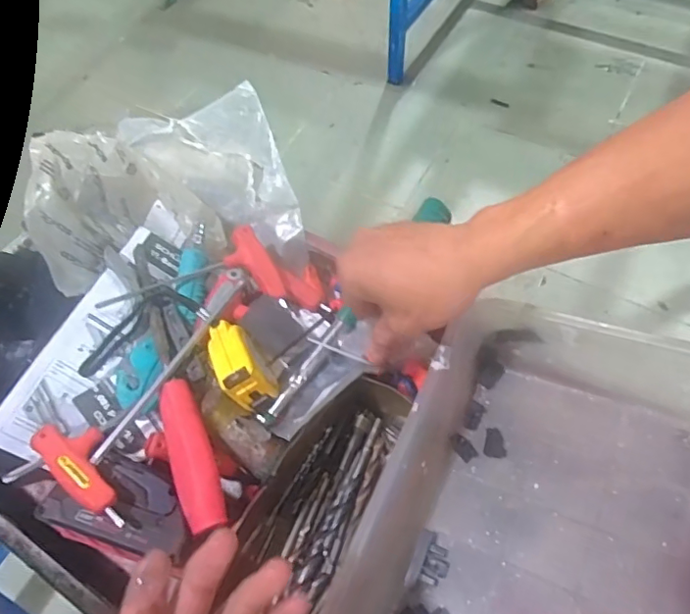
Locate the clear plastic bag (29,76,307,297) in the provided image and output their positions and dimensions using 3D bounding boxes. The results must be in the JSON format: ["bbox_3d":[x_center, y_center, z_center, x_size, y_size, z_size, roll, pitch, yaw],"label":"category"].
[{"bbox_3d":[-0.157,-0.108,0.500,0.210,0.104,0.163,-14,60,-6],"label":"clear plastic bag"}]

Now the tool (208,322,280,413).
[{"bbox_3d":[-0.080,0.044,0.438,0.029,0.060,0.066,-33,47,2],"label":"tool"}]

